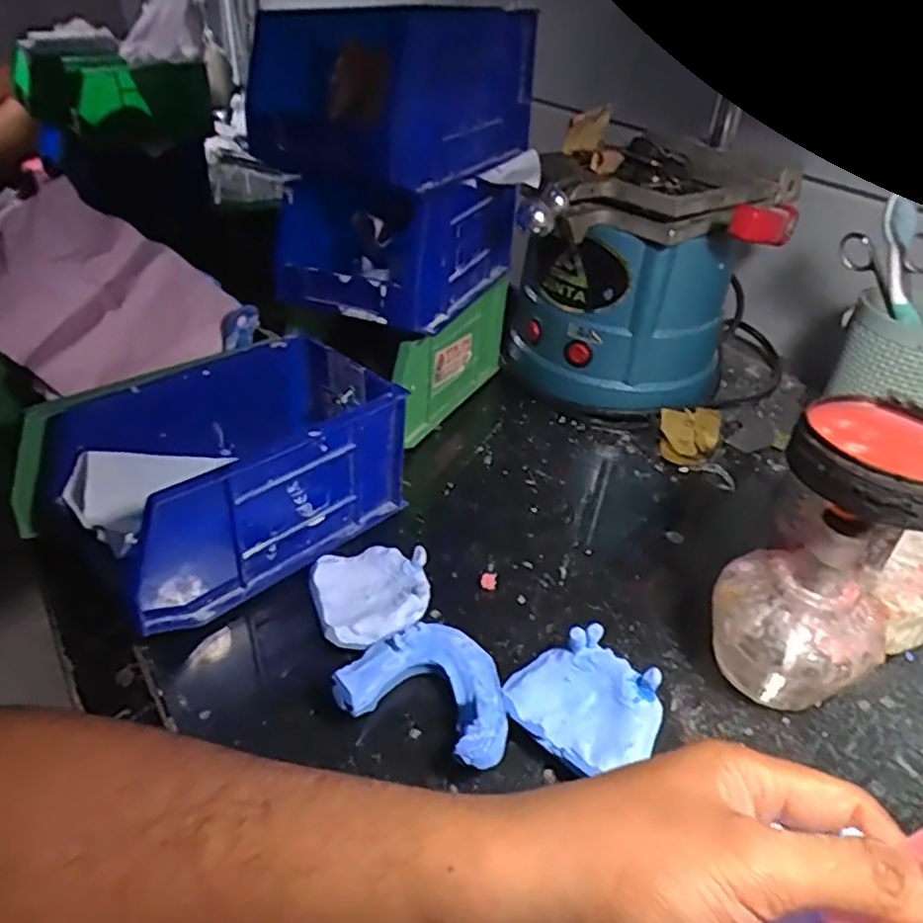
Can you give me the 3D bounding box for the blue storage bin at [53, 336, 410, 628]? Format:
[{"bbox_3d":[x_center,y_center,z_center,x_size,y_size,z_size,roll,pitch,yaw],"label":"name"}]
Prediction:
[{"bbox_3d":[-0.127,0.006,0.380,0.164,0.089,0.106,-29,48,-36],"label":"blue storage bin"}]

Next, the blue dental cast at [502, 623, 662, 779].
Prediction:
[{"bbox_3d":[0.056,0.111,0.309,0.055,0.031,0.062,-27,47,-35],"label":"blue dental cast"}]

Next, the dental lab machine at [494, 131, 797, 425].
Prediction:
[{"bbox_3d":[0.145,-0.137,0.534,0.209,0.174,0.165,3,37,-2],"label":"dental lab machine"}]

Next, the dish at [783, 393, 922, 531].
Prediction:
[{"bbox_3d":[0.179,-0.003,0.284,0.074,0.017,0.071,2,37,-1],"label":"dish"}]

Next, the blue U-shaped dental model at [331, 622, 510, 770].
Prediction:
[{"bbox_3d":[-0.011,0.106,0.313,0.077,0.027,0.058,18,39,17],"label":"blue U-shaped dental model"}]

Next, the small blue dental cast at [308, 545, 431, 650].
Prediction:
[{"bbox_3d":[-0.047,0.070,0.355,0.059,0.027,0.056,3,37,-2],"label":"small blue dental cast"}]

